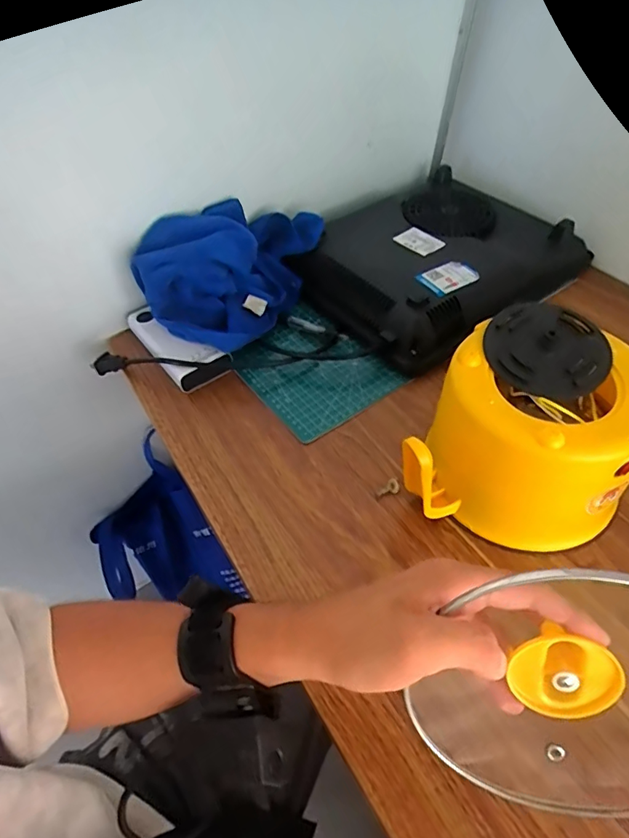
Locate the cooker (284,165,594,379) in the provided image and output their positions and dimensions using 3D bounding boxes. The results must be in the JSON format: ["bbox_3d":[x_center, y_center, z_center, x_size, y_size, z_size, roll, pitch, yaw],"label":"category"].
[{"bbox_3d":[0.158,-0.205,0.640,0.331,0.064,0.248,-33,57,-24],"label":"cooker"}]

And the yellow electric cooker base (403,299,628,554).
[{"bbox_3d":[0.177,0.014,0.404,0.159,0.126,0.167,23,54,19],"label":"yellow electric cooker base"}]

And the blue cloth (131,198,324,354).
[{"bbox_3d":[-0.100,-0.185,0.600,0.140,0.117,0.220,23,54,19],"label":"blue cloth"}]

